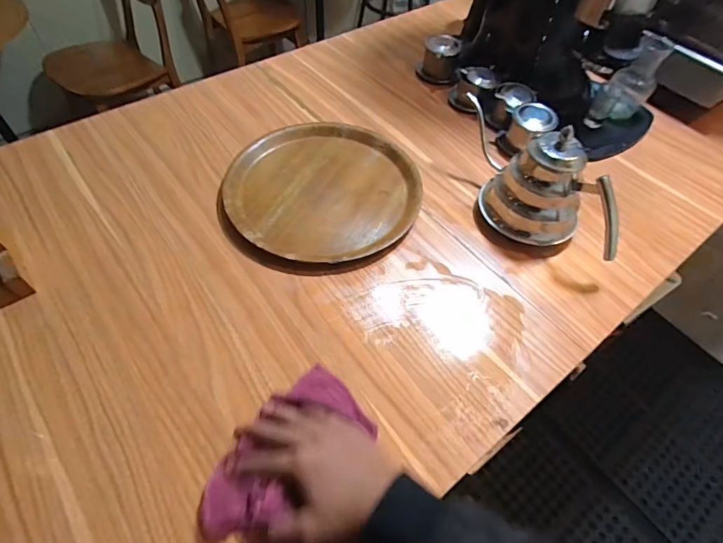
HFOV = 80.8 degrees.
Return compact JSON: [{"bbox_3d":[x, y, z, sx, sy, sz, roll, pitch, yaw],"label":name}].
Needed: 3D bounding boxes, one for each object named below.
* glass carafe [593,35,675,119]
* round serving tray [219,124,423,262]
[{"bbox_3d":[0.486,-0.340,0.770,0.078,0.136,0.101,34,59,19],"label":"glass carafe"},{"bbox_3d":[-0.058,-0.129,0.655,0.279,0.018,0.284,2,54,-3],"label":"round serving tray"}]

